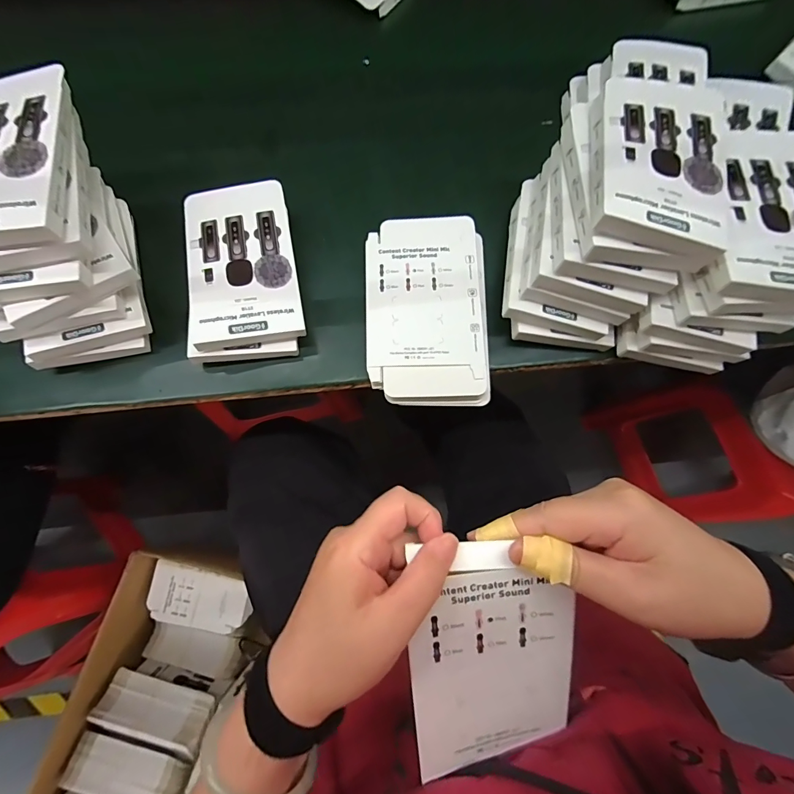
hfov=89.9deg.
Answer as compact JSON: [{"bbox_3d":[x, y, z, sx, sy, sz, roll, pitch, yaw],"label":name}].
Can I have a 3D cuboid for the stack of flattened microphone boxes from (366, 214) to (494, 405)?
[{"bbox_3d":[0.031,-0.091,0.409,0.123,0.022,0.200,-1,75,-1],"label":"stack of flattened microphone boxes"}]

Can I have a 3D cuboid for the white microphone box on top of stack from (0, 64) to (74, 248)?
[{"bbox_3d":[-0.310,-0.185,0.308,0.097,0.022,0.157,-8,75,-3],"label":"white microphone box on top of stack"}]

